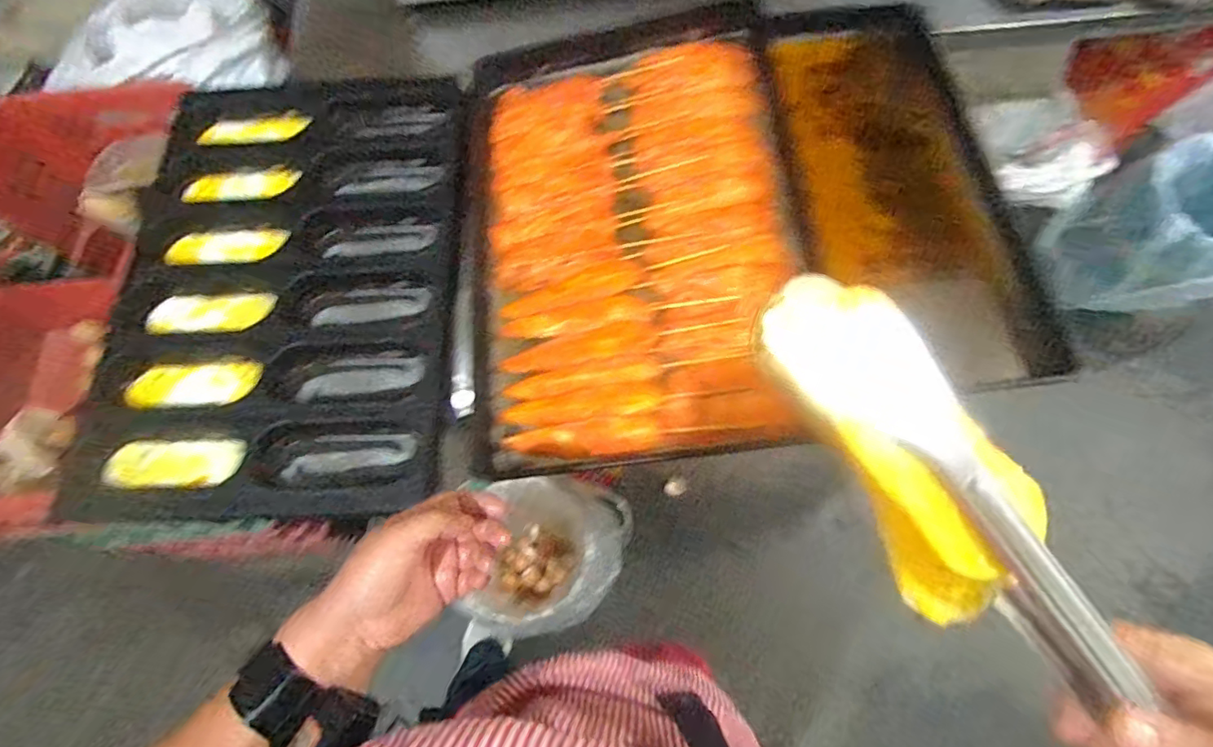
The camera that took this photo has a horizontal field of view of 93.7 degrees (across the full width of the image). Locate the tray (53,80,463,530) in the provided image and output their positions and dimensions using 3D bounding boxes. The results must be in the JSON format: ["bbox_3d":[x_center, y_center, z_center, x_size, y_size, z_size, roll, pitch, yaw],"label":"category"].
[{"bbox_3d":[-0.388,-0.128,0.732,0.422,0.052,0.614,-2,69,0],"label":"tray"}]

